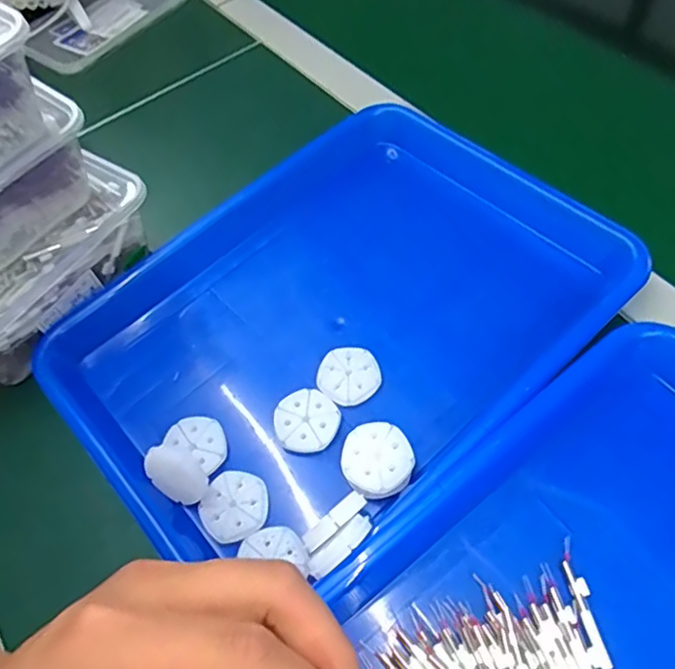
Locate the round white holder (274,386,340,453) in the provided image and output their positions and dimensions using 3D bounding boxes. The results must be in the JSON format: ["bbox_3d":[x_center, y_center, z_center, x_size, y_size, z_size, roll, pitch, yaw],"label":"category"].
[{"bbox_3d":[-0.018,0.051,0.348,0.037,0.009,0.037,-3,57,5],"label":"round white holder"}]

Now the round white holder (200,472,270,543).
[{"bbox_3d":[-0.058,0.094,0.326,0.038,0.004,0.037,-3,57,5],"label":"round white holder"}]

